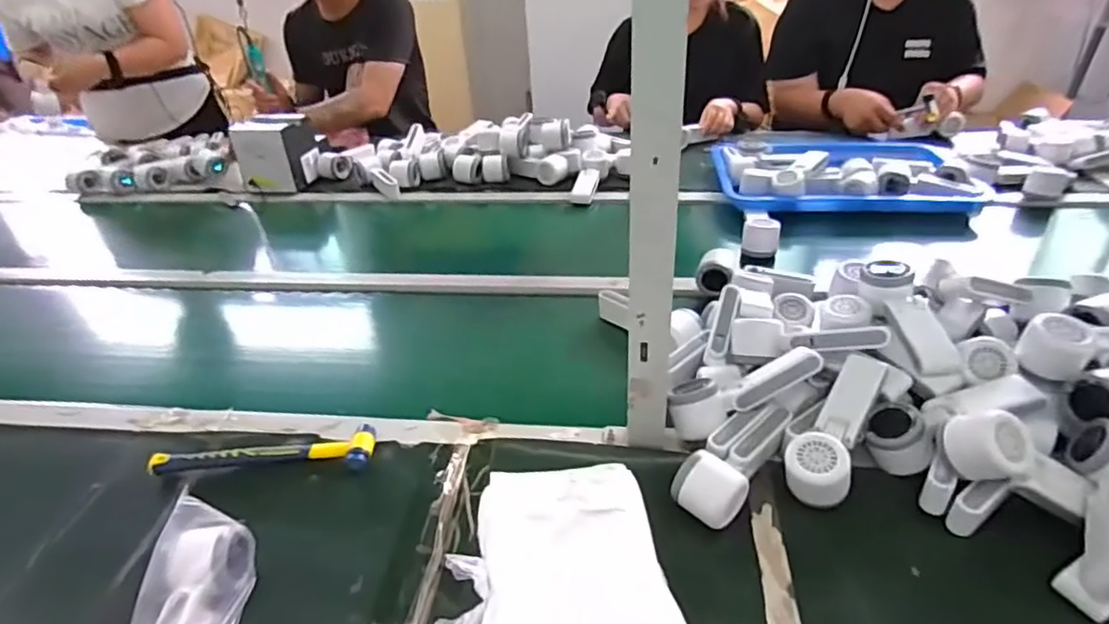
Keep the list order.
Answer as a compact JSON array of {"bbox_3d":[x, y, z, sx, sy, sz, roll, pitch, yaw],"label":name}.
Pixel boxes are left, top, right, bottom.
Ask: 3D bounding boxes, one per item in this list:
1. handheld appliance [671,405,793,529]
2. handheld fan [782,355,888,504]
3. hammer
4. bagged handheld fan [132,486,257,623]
[{"bbox_3d":[0.185,0.149,0.622,0.057,0.057,0.165,24,43,35],"label":"handheld appliance"},{"bbox_3d":[0.288,0.117,0.620,0.060,0.050,0.170,21,62,32],"label":"handheld fan"},{"bbox_3d":[-0.327,0.160,0.697,0.241,0.025,0.056,-3,34,2],"label":"hammer"},{"bbox_3d":[-0.309,0.250,0.502,0.093,0.076,0.173,-13,36,-14],"label":"bagged handheld fan"}]

